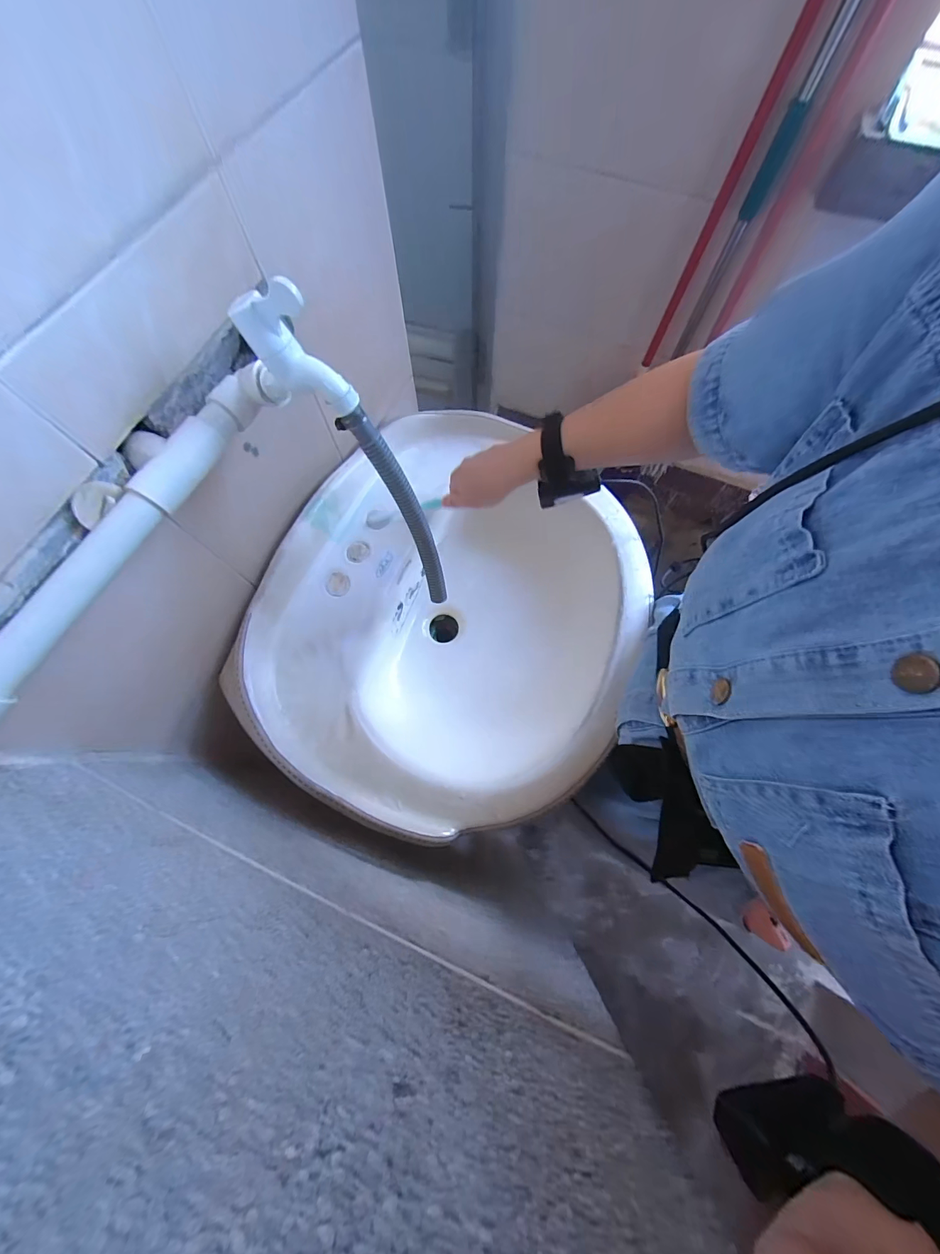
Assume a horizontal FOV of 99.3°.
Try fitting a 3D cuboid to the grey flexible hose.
[{"bbox_3d":[-0.057,-0.105,0.388,0.036,0.221,0.019,-42,55,-13],"label":"grey flexible hose"}]

